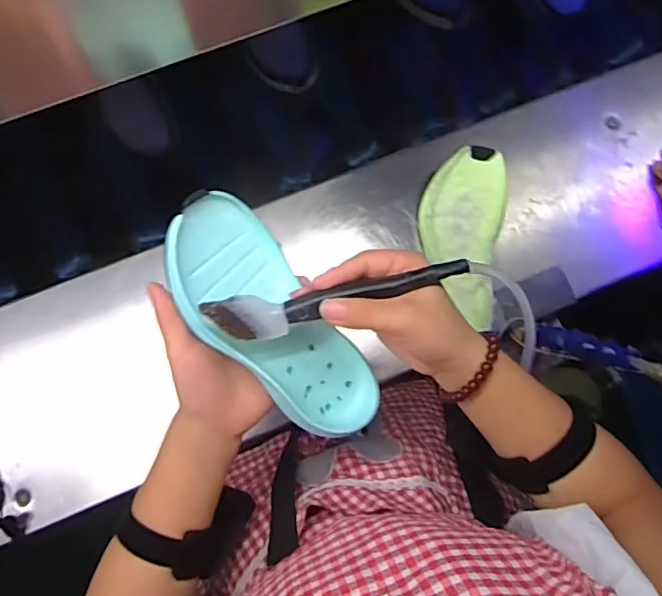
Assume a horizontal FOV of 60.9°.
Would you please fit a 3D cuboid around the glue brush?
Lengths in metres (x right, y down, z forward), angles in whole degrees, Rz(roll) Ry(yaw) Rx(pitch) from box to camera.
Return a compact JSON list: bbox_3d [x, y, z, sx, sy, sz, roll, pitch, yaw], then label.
[{"bbox_3d":[0.006,0.005,0.365,0.168,0.007,0.034,-9,120,-3],"label":"glue brush"}]

